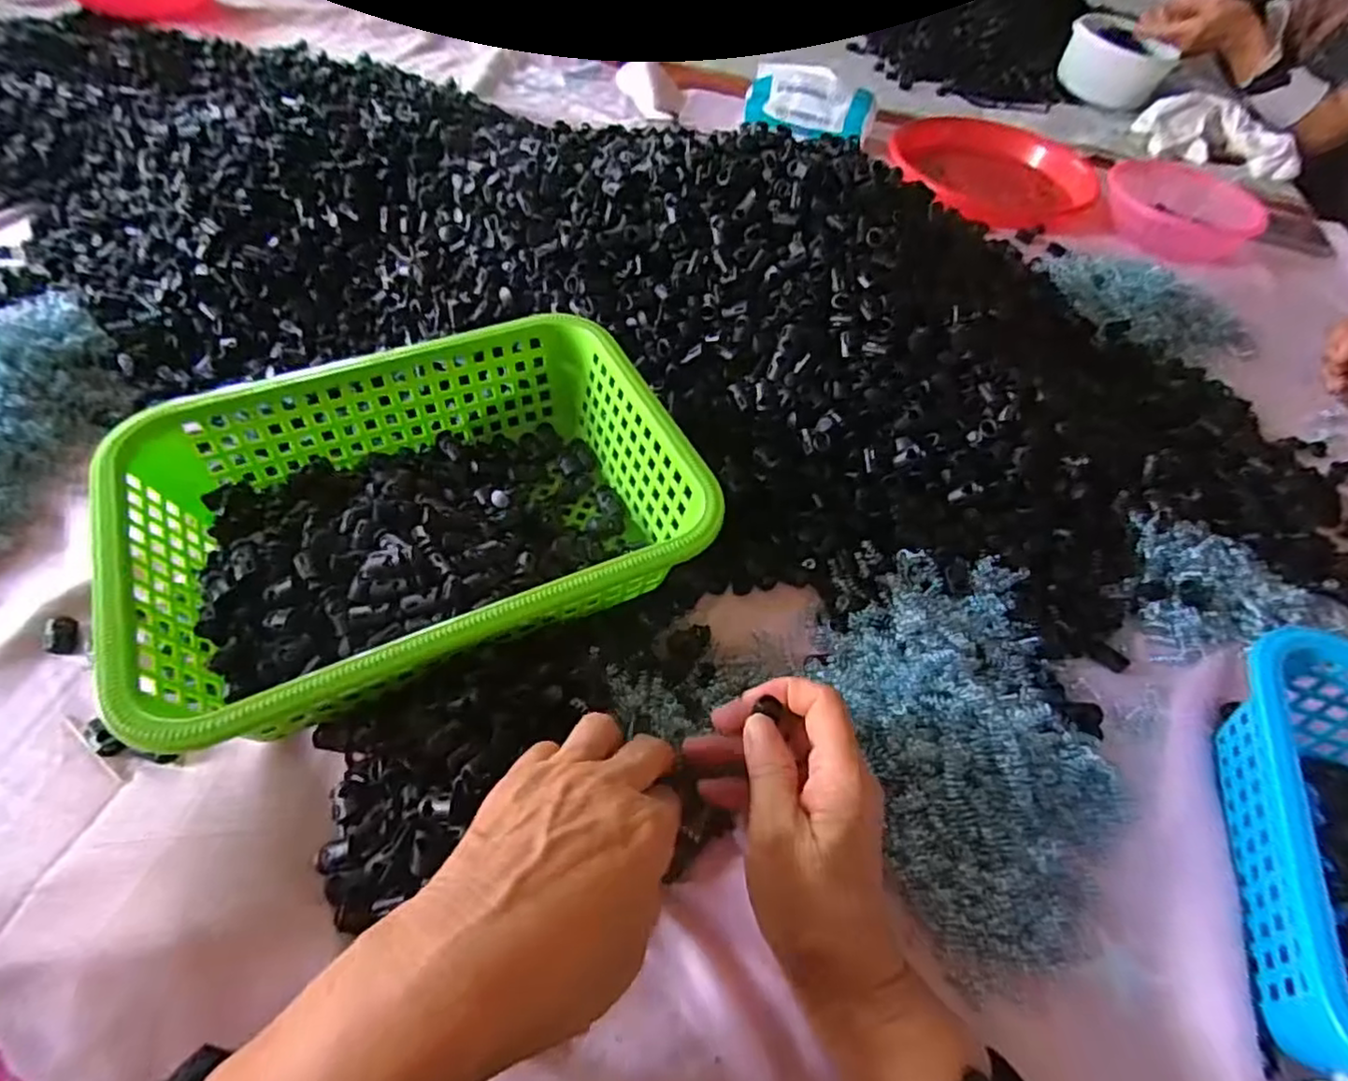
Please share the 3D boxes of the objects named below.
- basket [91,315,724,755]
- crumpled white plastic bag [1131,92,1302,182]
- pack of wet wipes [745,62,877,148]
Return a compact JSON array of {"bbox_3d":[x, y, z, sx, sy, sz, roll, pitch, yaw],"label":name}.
[{"bbox_3d":[-0.144,-0.013,0.396,0.290,0.084,0.211,-20,58,-19],"label":"basket"},{"bbox_3d":[0.772,-0.570,0.942,0.220,0.053,0.102,25,55,13],"label":"crumpled white plastic bag"},{"bbox_3d":[0.175,-0.557,0.852,0.162,0.057,0.079,20,54,9],"label":"pack of wet wipes"}]

